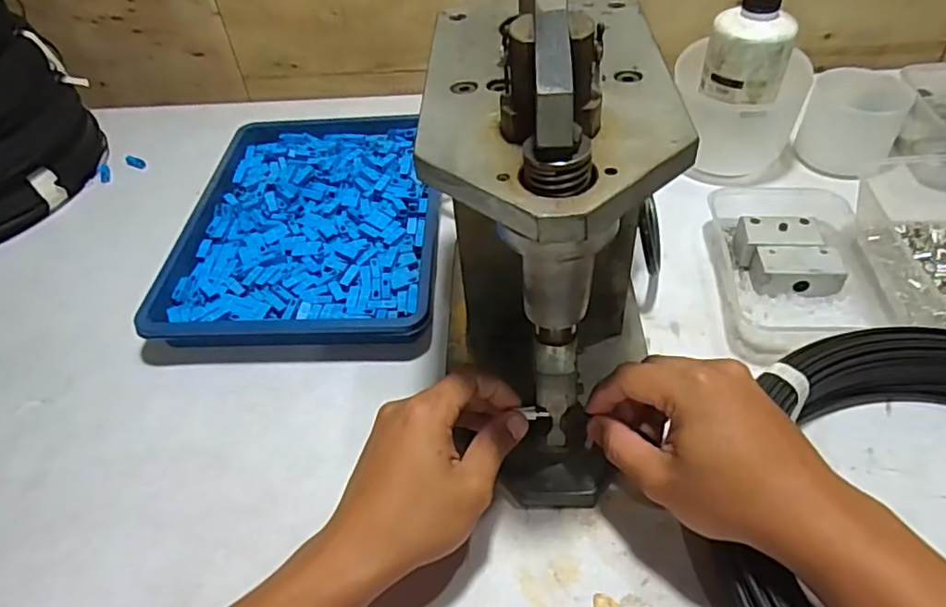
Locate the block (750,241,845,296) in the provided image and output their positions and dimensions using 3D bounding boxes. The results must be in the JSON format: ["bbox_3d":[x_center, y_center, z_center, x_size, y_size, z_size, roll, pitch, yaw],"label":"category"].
[{"bbox_3d":[0.267,-0.027,0.501,0.063,0.027,0.039,0,46,6],"label":"block"}]

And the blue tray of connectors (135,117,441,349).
[{"bbox_3d":[-0.149,-0.095,0.602,0.233,0.037,0.330,-3,46,4],"label":"blue tray of connectors"}]

